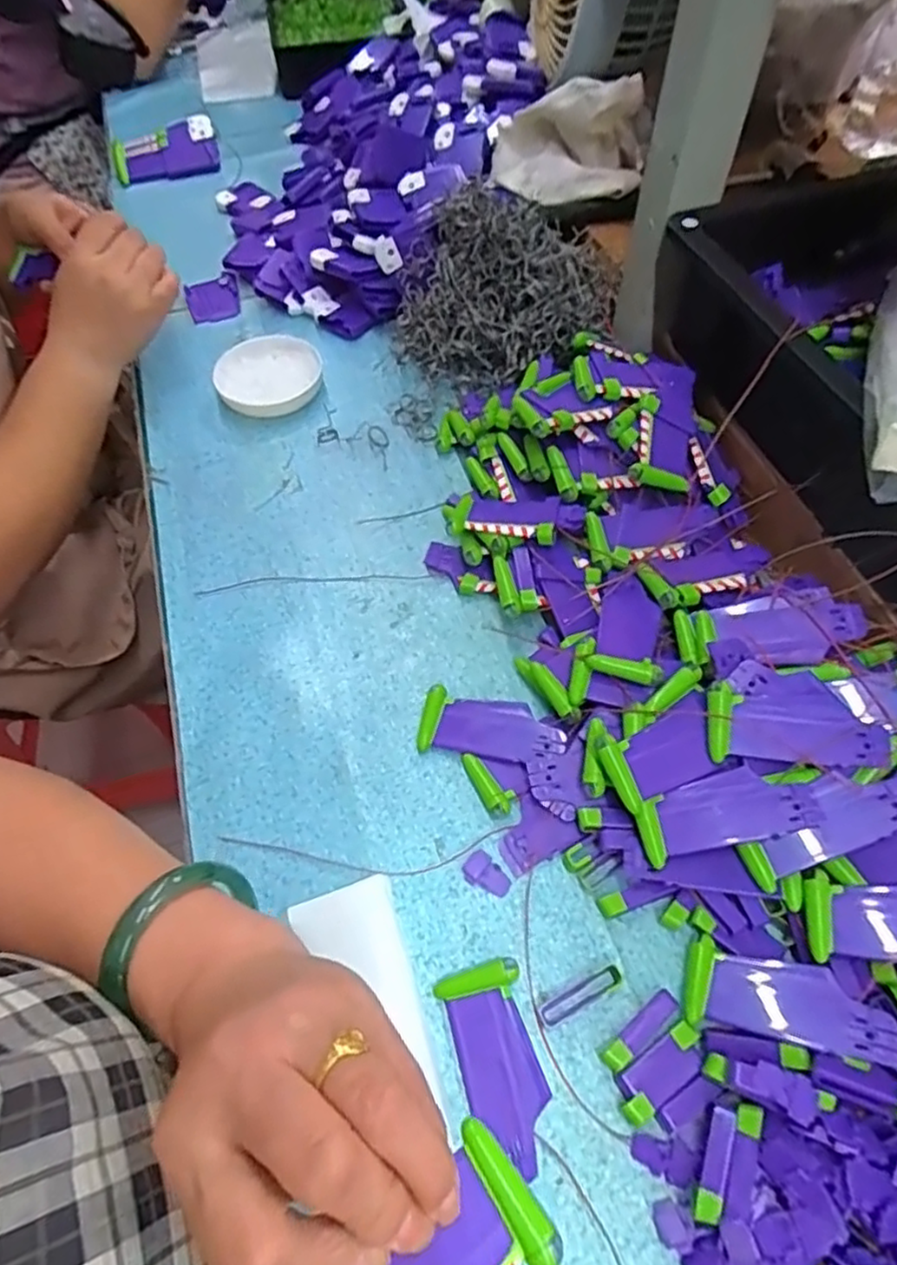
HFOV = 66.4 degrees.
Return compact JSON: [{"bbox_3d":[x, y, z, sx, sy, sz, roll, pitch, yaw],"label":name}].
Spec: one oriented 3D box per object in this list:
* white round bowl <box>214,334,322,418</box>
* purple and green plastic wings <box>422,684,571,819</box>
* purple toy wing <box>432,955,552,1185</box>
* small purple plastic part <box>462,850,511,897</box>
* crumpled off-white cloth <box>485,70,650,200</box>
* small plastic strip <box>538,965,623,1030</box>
[{"bbox_3d":[-0.155,-0.226,0.602,0.088,0.020,0.088,0,58,0],"label":"white round bowl"},{"bbox_3d":[0.032,0.066,0.414,0.105,0.020,0.049,24,61,15],"label":"purple and green plastic wings"},{"bbox_3d":[0.026,0.208,0.333,0.041,0.010,0.086,-17,59,-10],"label":"purple toy wing"},{"bbox_3d":[0.021,0.135,0.381,0.018,0.004,0.027,-40,65,-22],"label":"small purple plastic part"},{"bbox_3d":[0.108,-0.445,0.624,0.142,0.083,0.070,10,58,9],"label":"crumpled off-white cloth"},{"bbox_3d":[0.067,0.185,0.348,0.046,0.007,0.011,-24,60,-14],"label":"small plastic strip"}]

